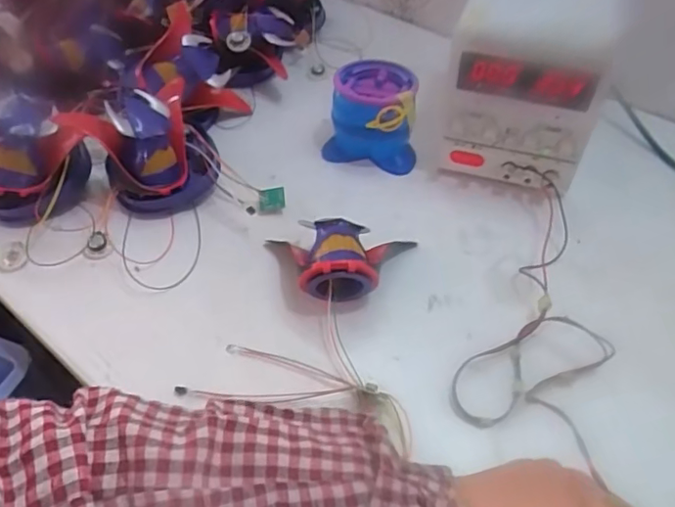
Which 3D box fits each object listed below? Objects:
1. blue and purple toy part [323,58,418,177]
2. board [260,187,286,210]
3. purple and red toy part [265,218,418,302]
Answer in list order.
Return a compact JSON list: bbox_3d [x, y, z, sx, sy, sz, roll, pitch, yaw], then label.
[{"bbox_3d":[0.033,-0.136,0.570,0.094,0.080,0.074,0,49,1],"label":"blue and purple toy part"},{"bbox_3d":[-0.062,-0.052,0.534,0.024,0.004,0.021,-7,75,2],"label":"board"},{"bbox_3d":[0.003,0.011,0.454,0.101,0.055,0.056,6,49,6],"label":"purple and red toy part"}]

